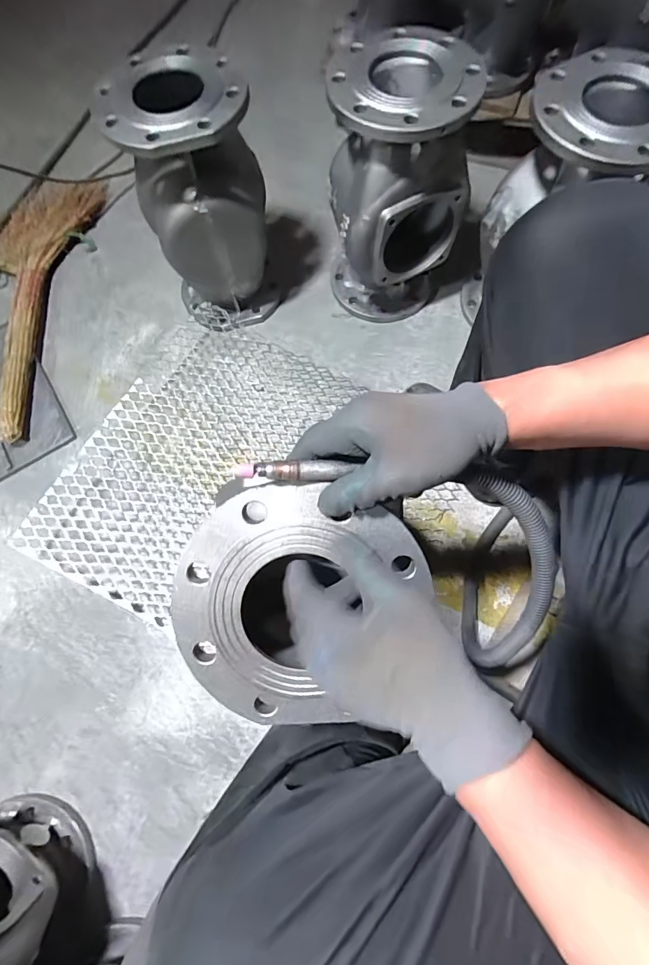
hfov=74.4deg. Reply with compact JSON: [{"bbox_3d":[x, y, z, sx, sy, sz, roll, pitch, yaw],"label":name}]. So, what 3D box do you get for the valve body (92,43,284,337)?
[{"bbox_3d":[-0.201,-0.463,0.748,0.207,0.369,0.202,-19,73,-4],"label":"valve body"}]

